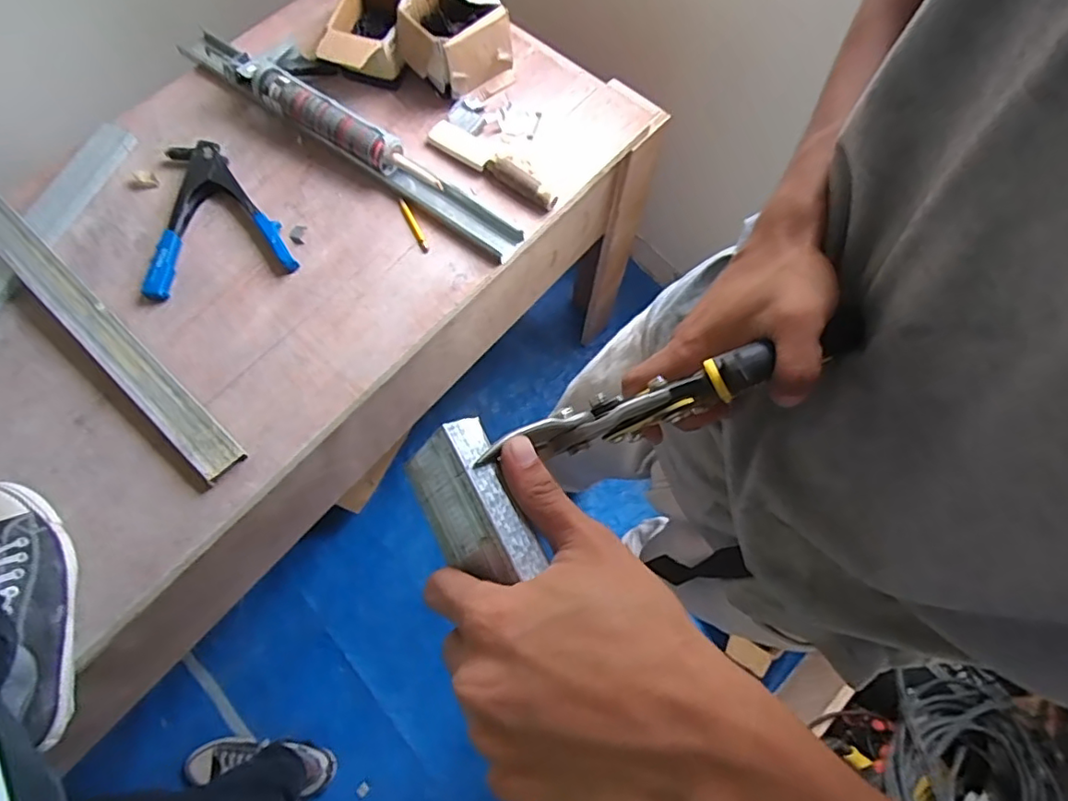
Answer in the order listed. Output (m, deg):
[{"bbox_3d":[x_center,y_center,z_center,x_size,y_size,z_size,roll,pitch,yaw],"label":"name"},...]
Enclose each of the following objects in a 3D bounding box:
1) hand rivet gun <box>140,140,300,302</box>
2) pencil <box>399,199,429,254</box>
[{"bbox_3d":[-0.446,-0.262,0.810,0.186,0.023,0.233,-17,71,-8],"label":"hand rivet gun"},{"bbox_3d":[-0.164,-0.239,0.806,0.012,0.014,0.088,-25,72,-11],"label":"pencil"}]

